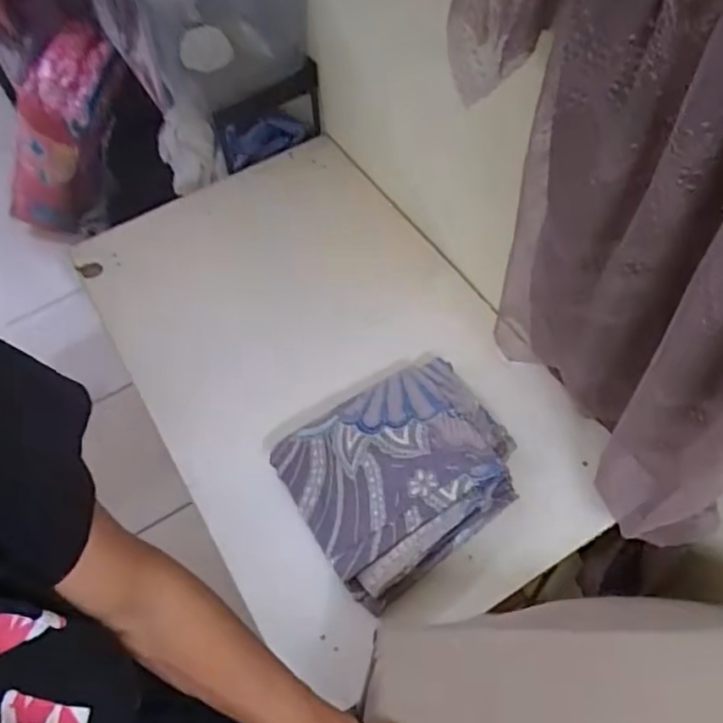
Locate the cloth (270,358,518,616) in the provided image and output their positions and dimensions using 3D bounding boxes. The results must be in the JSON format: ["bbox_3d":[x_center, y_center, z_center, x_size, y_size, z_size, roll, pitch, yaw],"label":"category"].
[{"bbox_3d":[0.051,0.131,0.791,0.258,0.041,0.211,-32,61,-16],"label":"cloth"}]

